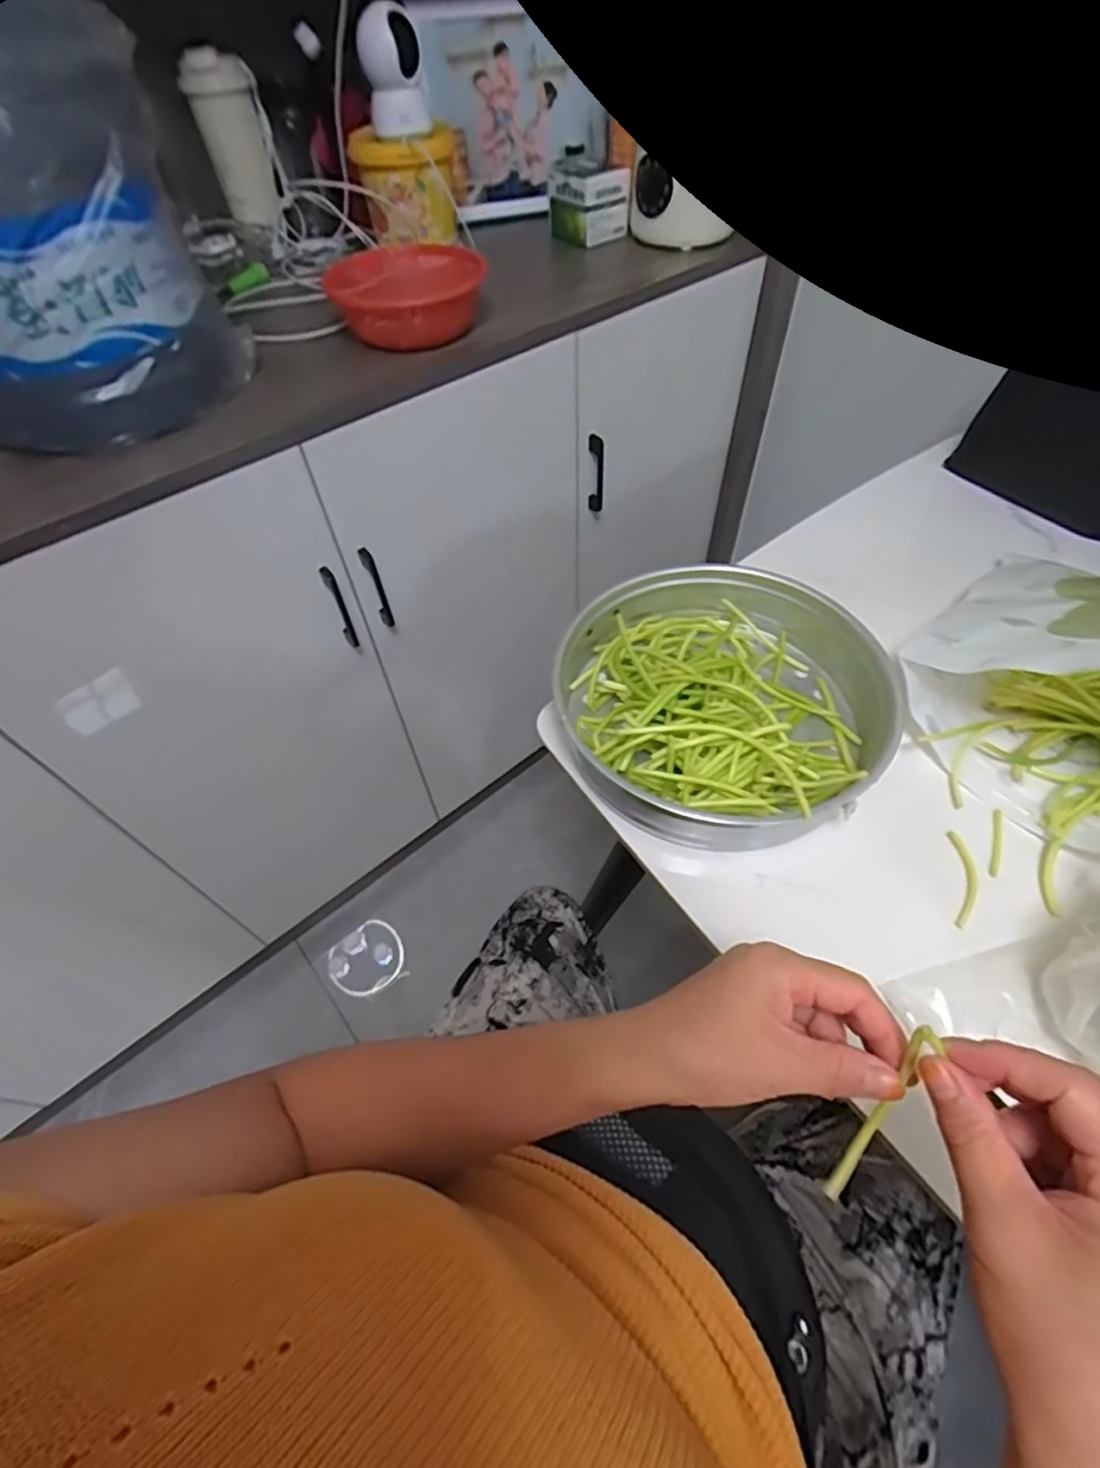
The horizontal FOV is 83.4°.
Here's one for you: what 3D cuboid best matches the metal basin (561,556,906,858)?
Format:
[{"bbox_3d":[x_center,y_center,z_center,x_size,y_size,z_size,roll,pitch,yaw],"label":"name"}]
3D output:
[{"bbox_3d":[0.135,-0.032,0.512,0.250,0.076,0.233,-1,54,2],"label":"metal basin"}]

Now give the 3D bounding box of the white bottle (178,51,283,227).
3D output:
[{"bbox_3d":[-0.421,-0.795,0.835,0.085,0.166,0.076,-18,55,-10],"label":"white bottle"}]

